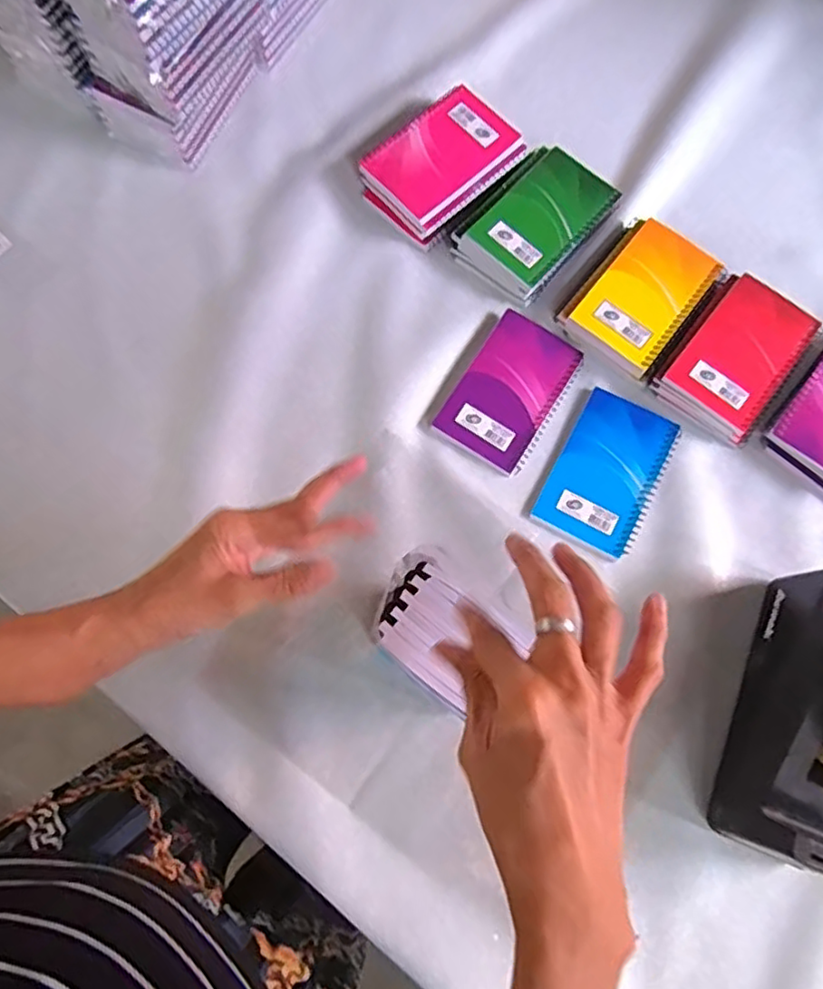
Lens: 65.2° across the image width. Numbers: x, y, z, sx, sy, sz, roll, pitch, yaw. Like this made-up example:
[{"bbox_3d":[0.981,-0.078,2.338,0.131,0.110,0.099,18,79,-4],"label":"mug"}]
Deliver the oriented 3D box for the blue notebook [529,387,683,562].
[{"bbox_3d":[0.167,-0.019,0.544,0.085,0.006,0.134,28,76,5],"label":"blue notebook"}]

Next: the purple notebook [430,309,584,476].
[{"bbox_3d":[0.085,-0.089,0.555,0.082,0.012,0.128,33,77,6],"label":"purple notebook"}]

